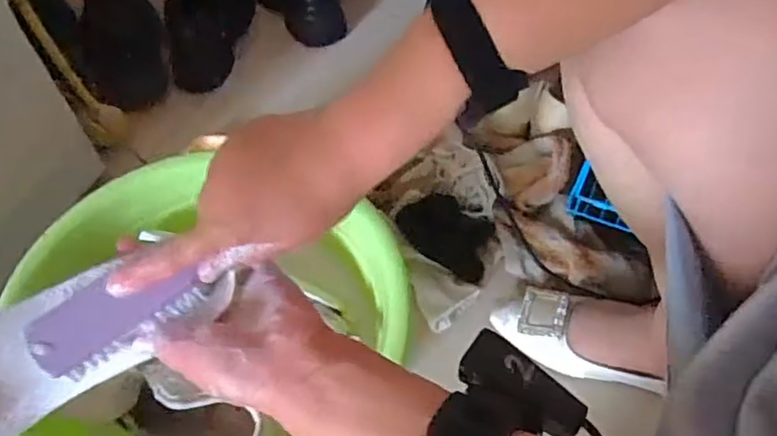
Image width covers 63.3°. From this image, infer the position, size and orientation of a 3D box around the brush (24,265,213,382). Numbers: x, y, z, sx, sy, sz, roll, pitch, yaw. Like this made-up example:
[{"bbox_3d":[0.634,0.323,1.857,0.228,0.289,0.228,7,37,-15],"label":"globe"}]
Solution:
[{"bbox_3d":[-0.157,0.057,0.373,0.097,0.038,0.042,-21,56,-17],"label":"brush"}]

